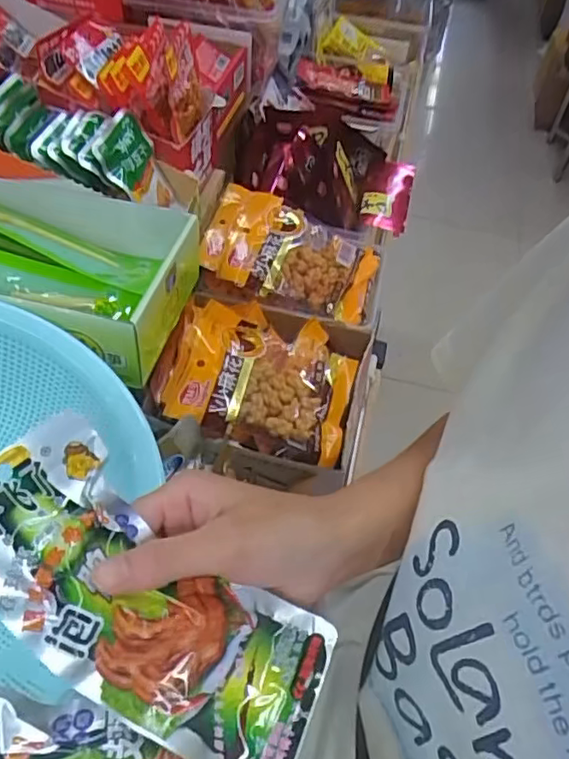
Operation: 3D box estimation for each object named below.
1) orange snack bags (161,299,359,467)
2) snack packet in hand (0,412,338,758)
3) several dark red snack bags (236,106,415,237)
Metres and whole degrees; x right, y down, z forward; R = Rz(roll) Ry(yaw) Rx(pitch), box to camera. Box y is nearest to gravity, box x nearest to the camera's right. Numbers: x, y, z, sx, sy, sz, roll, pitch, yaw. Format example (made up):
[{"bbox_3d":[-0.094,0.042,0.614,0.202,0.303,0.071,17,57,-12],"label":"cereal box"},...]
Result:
[{"bbox_3d":[-0.019,-0.011,0.555,0.165,0.055,0.149,11,53,3],"label":"orange snack bags"},{"bbox_3d":[-0.063,0.098,0.270,0.187,0.021,0.085,39,57,-5],"label":"snack packet in hand"},{"bbox_3d":[0.049,-0.277,0.773,0.228,0.075,0.152,12,53,5],"label":"several dark red snack bags"}]

